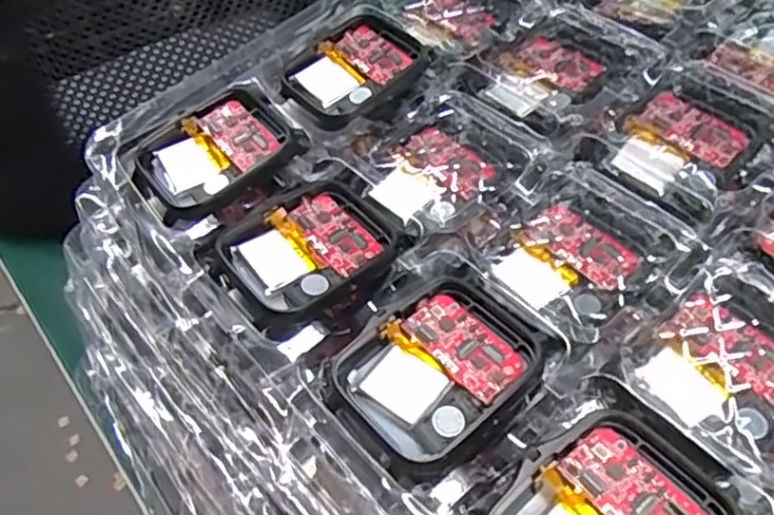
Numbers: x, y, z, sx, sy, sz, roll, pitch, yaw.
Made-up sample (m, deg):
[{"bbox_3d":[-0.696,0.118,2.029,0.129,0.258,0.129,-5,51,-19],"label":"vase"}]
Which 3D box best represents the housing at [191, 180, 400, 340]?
[{"bbox_3d":[-0.023,-0.002,0.183,0.046,0.007,0.041,-36,58,-19],"label":"housing"}]

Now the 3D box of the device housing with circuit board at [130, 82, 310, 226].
[{"bbox_3d":[-0.053,-0.032,0.203,0.049,0.008,0.037,-38,60,-19],"label":"device housing with circuit board"}]

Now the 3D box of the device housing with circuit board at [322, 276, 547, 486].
[{"bbox_3d":[0.012,0.028,0.159,0.046,0.010,0.040,-39,60,-21],"label":"device housing with circuit board"}]

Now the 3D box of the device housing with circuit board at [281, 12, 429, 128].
[{"bbox_3d":[-0.010,-0.064,0.224,0.045,0.009,0.037,-33,58,-17],"label":"device housing with circuit board"}]

